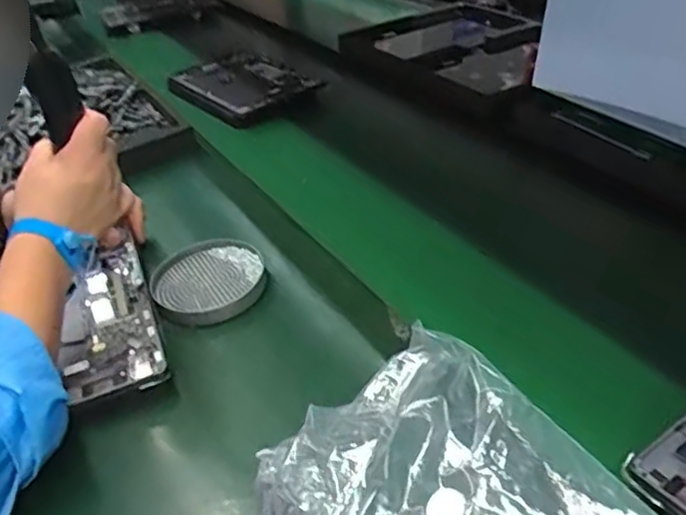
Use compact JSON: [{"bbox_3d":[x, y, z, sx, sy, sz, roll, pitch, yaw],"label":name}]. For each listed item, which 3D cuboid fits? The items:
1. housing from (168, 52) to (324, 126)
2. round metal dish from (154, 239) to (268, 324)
[{"bbox_3d":[-0.170,-0.291,1.096,0.192,0.025,0.240,-29,43,-30],"label":"housing"},{"bbox_3d":[-0.138,0.020,0.663,0.110,0.016,0.124,-21,39,-22],"label":"round metal dish"}]

